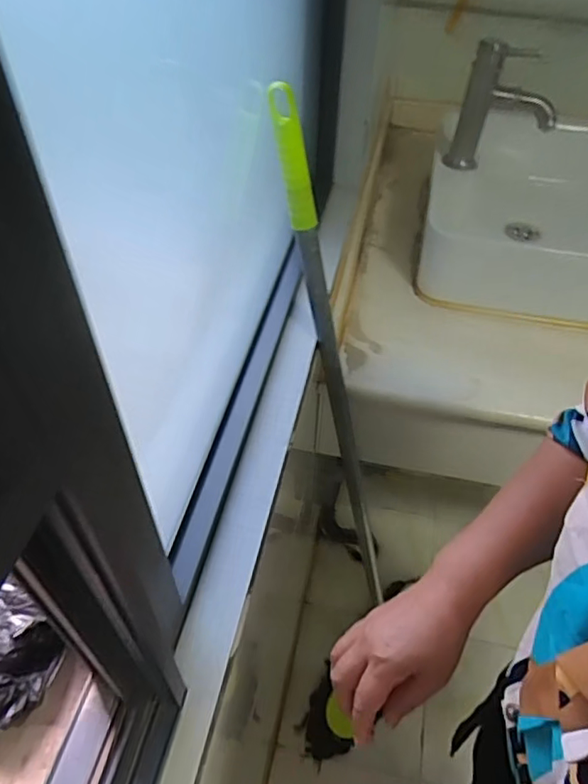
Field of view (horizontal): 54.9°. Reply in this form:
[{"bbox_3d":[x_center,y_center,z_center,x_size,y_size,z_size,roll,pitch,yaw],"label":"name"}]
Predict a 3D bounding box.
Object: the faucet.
[{"bbox_3d":[0.351,-0.466,0.938,0.161,0.192,0.086,17,50,13],"label":"faucet"}]

